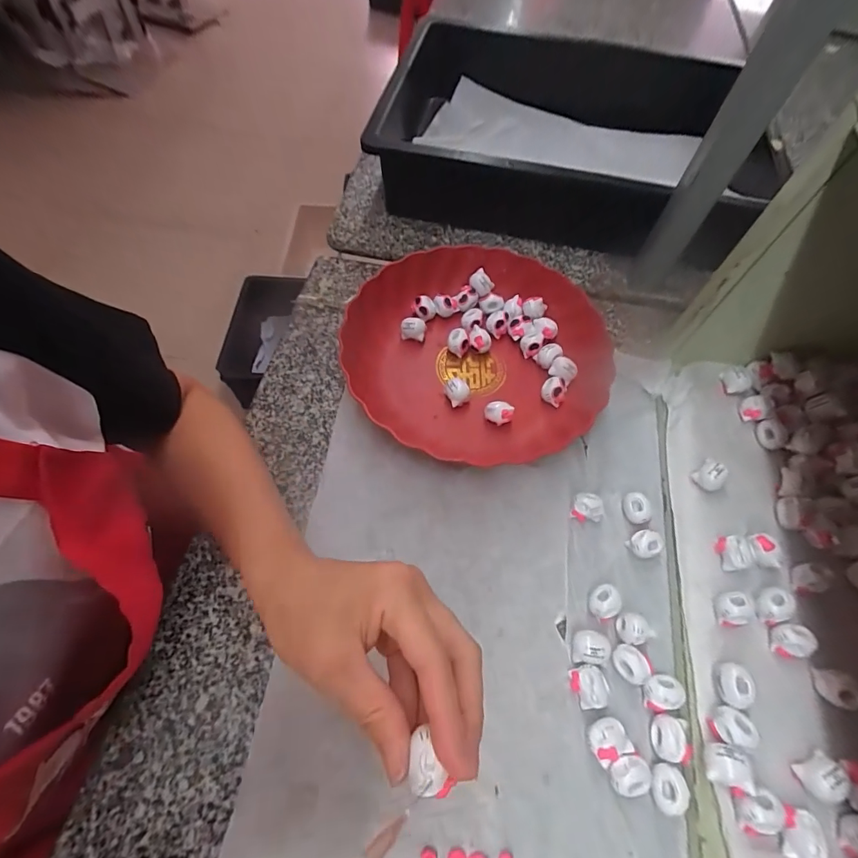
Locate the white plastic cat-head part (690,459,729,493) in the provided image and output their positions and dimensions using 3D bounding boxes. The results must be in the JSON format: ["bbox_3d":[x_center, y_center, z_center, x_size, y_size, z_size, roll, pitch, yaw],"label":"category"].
[{"bbox_3d":[0.233,0.040,0.349,0.019,0.025,0.022,-29,67,-16],"label":"white plastic cat-head part"}]

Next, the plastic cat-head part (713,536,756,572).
[{"bbox_3d":[0.233,0.095,0.321,0.016,0.017,0.025,-1,63,-2],"label":"plastic cat-head part"}]

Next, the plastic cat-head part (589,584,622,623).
[{"bbox_3d":[0.132,0.131,0.317,0.023,0.017,0.021,-40,70,-20],"label":"plastic cat-head part"}]

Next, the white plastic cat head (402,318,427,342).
[{"bbox_3d":[-0.016,-0.102,0.431,0.025,0.021,0.015,14,63,6],"label":"white plastic cat head"}]

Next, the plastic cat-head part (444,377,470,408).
[{"bbox_3d":[0.027,-0.033,0.398,0.023,0.026,0.018,-18,65,-11],"label":"plastic cat-head part"}]

